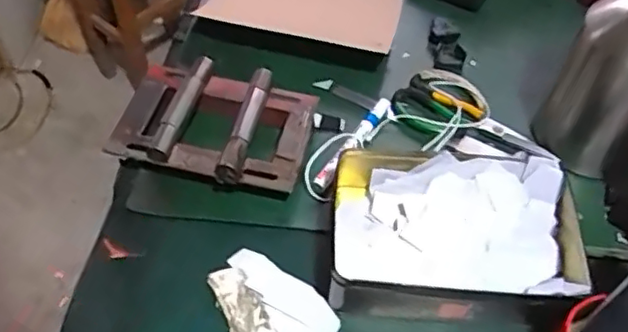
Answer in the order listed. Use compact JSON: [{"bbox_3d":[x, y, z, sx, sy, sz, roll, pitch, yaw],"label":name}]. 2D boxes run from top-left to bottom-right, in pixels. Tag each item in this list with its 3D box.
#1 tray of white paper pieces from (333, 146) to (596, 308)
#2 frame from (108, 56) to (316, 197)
[{"bbox_3d":[0.130,0.062,0.569,0.221,0.063,0.149,3,51,1],"label":"tray of white paper pieces"},{"bbox_3d":[-0.104,-0.041,0.649,0.192,0.051,0.139,11,52,7],"label":"frame"}]

